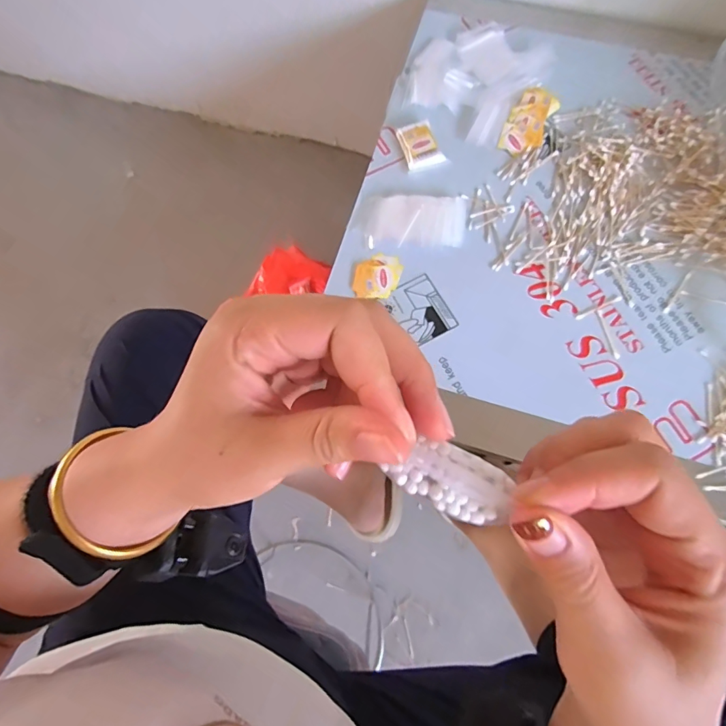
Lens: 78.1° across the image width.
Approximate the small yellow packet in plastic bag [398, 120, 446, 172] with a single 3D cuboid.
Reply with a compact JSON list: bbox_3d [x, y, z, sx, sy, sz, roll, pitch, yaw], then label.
[{"bbox_3d":[0.089,-0.342,0.699,0.054,0.018,0.074,-17,74,-3],"label":"small yellow packet in plastic bag"}]

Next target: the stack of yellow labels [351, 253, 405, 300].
[{"bbox_3d":[0.020,-0.125,0.641,0.061,0.006,0.072,20,76,8],"label":"stack of yellow labels"}]

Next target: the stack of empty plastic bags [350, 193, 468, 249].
[{"bbox_3d":[0.069,-0.210,0.659,0.164,0.015,0.083,2,74,3],"label":"stack of empty plastic bags"}]

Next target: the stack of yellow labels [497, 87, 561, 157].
[{"bbox_3d":[0.263,-0.383,0.705,0.063,0.020,0.120,24,76,9],"label":"stack of yellow labels"}]

